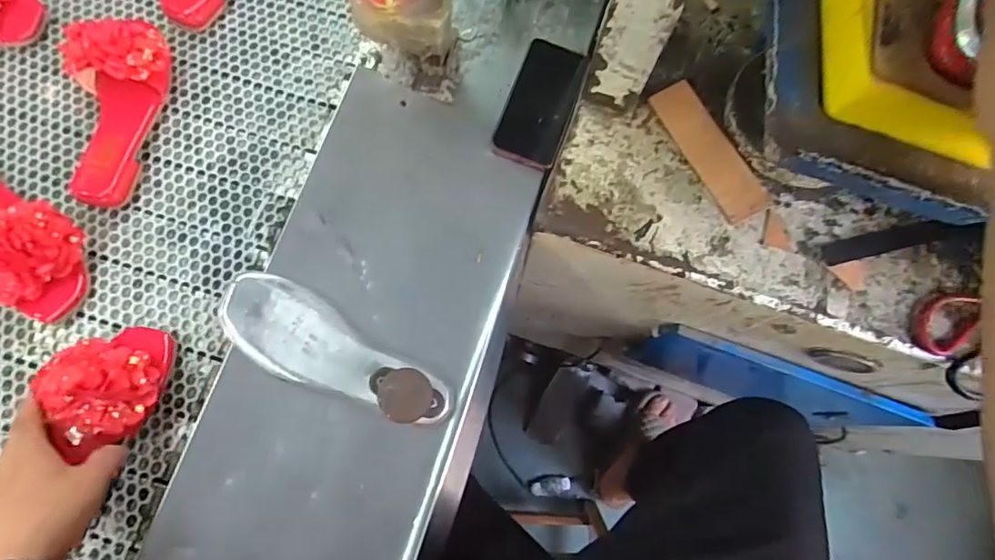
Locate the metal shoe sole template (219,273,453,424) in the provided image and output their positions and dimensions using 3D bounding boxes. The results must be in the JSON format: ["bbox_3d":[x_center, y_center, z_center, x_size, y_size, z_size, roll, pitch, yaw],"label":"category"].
[{"bbox_3d":[-0.159,0.074,0.499,0.232,0.094,0.078,30,77,6],"label":"metal shoe sole template"}]

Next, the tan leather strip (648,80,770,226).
[{"bbox_3d":[0.252,-0.154,0.618,0.057,0.011,0.180,-30,79,7],"label":"tan leather strip"}]

